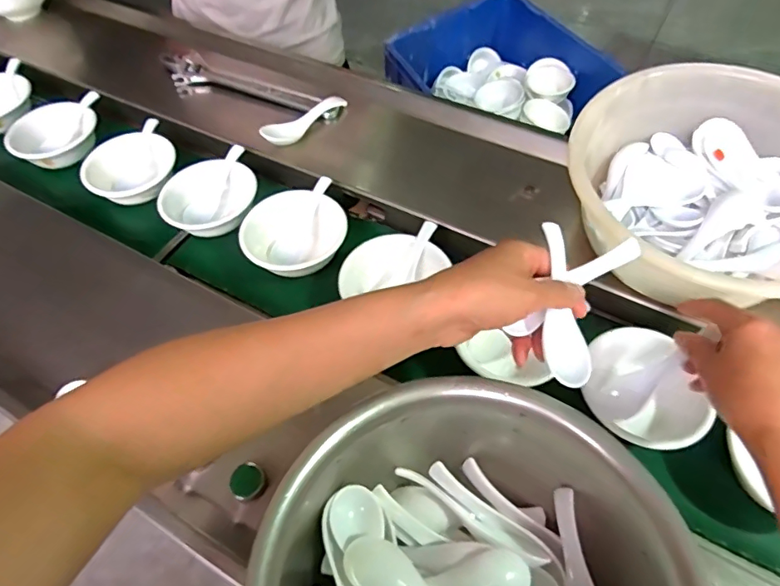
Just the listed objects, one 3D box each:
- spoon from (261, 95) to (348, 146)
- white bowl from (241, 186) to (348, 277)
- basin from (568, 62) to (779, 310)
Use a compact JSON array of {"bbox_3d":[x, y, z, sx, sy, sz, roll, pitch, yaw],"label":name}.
[{"bbox_3d":[-0.109,-0.225,0.671,0.031,0.037,0.133,38,66,22],"label":"spoon"},{"bbox_3d":[-0.106,-0.065,0.579,0.117,0.043,0.103,-10,59,-5],"label":"white bowl"},{"bbox_3d":[0.312,-0.109,0.500,0.256,0.091,0.225,34,65,20],"label":"basin"}]

